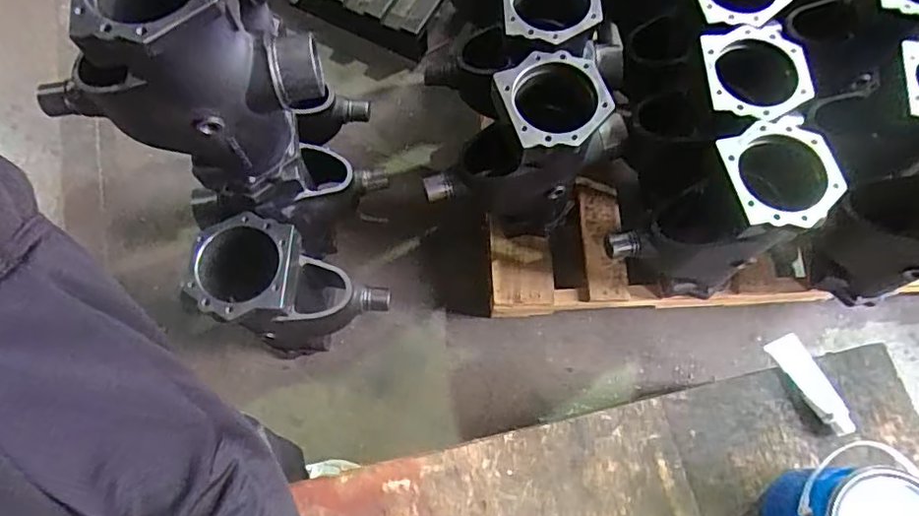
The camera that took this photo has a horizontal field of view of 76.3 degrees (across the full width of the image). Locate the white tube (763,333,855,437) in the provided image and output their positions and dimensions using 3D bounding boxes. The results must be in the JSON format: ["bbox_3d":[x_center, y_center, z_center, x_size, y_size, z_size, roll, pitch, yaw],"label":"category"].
[{"bbox_3d":[0.514,0.183,0.851,0.052,0.024,0.151,-25,73,-9],"label":"white tube"}]

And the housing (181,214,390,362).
[{"bbox_3d":[-0.332,0.097,1.245,0.335,0.402,0.185,14,71,4],"label":"housing"}]

